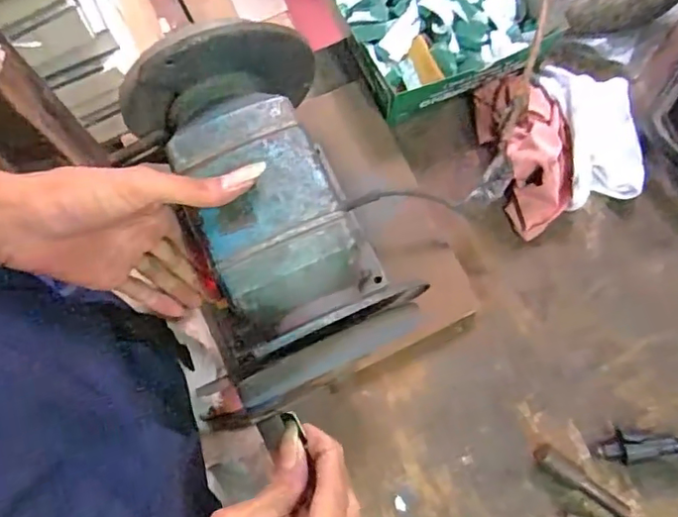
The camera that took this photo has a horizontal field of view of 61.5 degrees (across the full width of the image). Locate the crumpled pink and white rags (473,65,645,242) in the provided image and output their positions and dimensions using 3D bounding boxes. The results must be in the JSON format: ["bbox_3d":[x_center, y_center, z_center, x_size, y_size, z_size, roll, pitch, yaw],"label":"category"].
[{"bbox_3d":[0.202,-0.110,0.497,0.143,0.061,0.137,-21,78,-5],"label":"crumpled pink and white rags"}]

